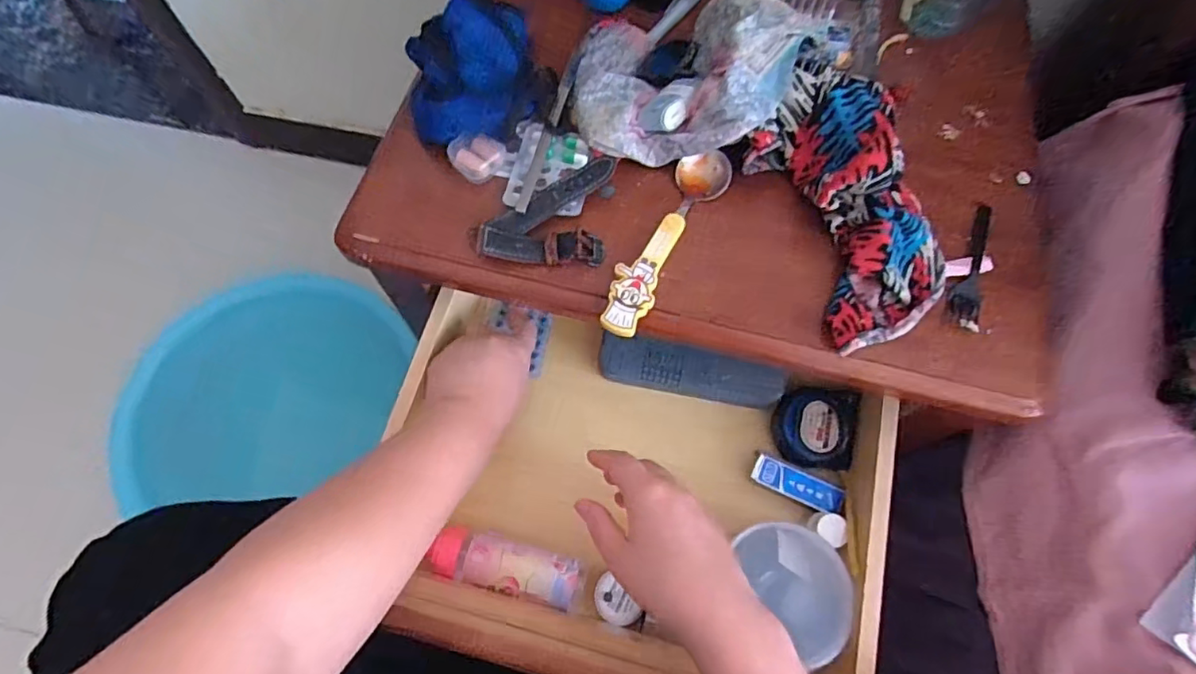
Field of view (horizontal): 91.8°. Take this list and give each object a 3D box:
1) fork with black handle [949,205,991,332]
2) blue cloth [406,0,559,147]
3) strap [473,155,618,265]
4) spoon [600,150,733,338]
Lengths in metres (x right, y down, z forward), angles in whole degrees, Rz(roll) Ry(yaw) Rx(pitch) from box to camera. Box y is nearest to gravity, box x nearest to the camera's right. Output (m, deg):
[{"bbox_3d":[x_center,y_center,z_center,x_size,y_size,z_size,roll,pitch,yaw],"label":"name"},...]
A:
[{"bbox_3d":[0.259,-0.051,0.400,0.017,0.006,0.104,21,69,7],"label":"fork with black handle"},{"bbox_3d":[-0.082,-0.186,0.415,0.083,0.051,0.110,43,73,14],"label":"blue cloth"},{"bbox_3d":[-0.034,-0.087,0.404,0.081,0.023,0.081,5,68,1],"label":"strap"},{"bbox_3d":[0.046,-0.067,0.399,0.036,0.015,0.152,27,70,9],"label":"spoon"}]

